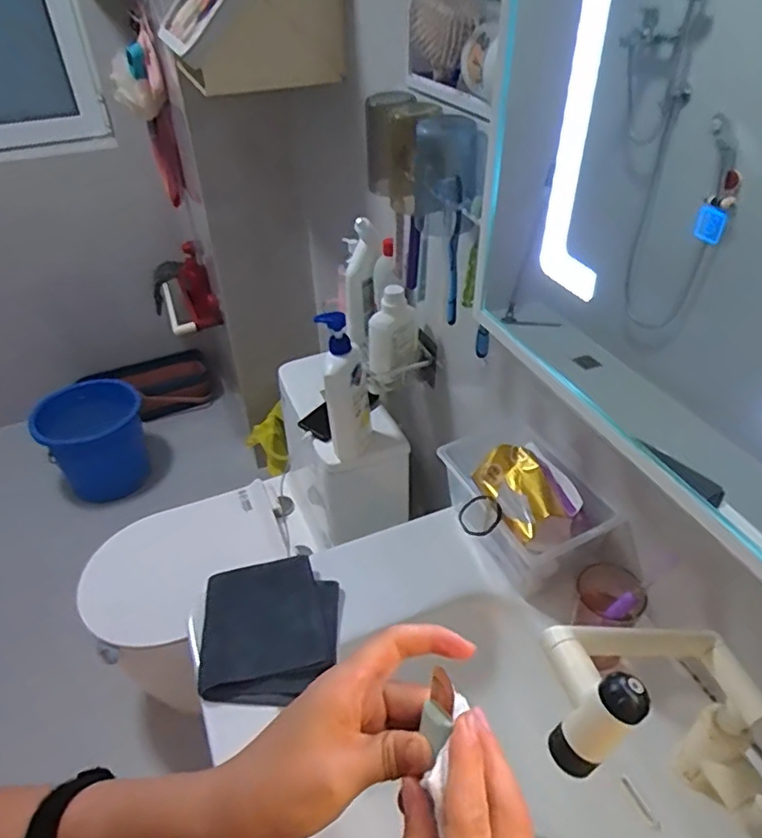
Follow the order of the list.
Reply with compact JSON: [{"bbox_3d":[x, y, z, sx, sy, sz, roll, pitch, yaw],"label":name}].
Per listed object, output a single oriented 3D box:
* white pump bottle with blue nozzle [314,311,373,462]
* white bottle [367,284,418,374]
[{"bbox_3d":[-0.059,-0.052,1.033,0.080,0.280,0.091,-6,39,-5],"label":"white pump bottle with blue nozzle"},{"bbox_3d":[0.021,-0.150,1.041,0.087,0.147,0.067,1,39,3],"label":"white bottle"}]

